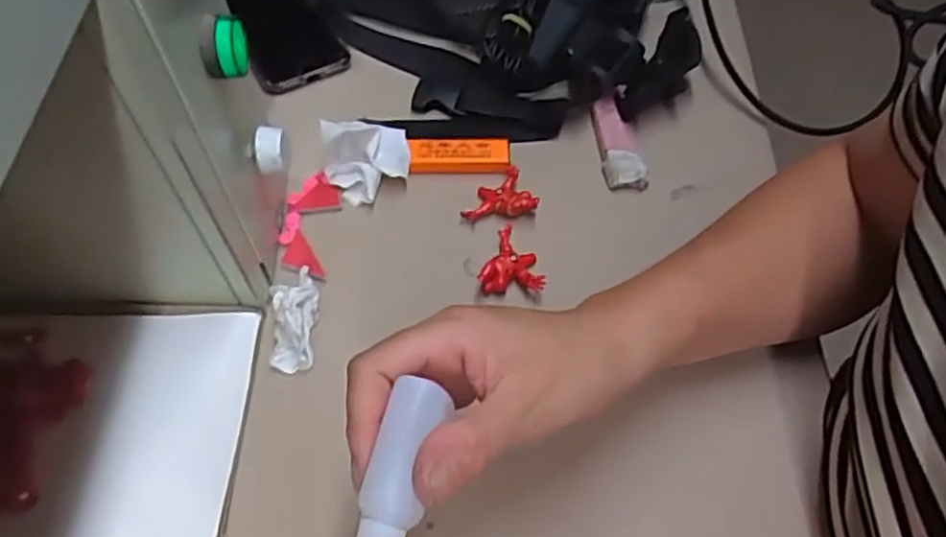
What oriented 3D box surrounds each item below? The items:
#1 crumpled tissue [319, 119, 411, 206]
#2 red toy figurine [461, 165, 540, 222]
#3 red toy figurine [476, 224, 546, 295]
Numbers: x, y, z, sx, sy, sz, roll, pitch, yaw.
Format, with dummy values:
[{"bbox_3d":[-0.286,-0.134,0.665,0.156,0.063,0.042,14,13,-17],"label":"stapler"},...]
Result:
[{"bbox_3d":[-0.064,-0.073,0.448,0.056,0.042,0.039,-25,64,-26],"label":"crumpled tissue"},{"bbox_3d":[0.016,-0.048,0.449,0.046,0.020,0.033,-3,58,-2],"label":"red toy figurine"},{"bbox_3d":[0.027,-0.001,0.421,0.037,0.017,0.045,19,60,12],"label":"red toy figurine"}]

